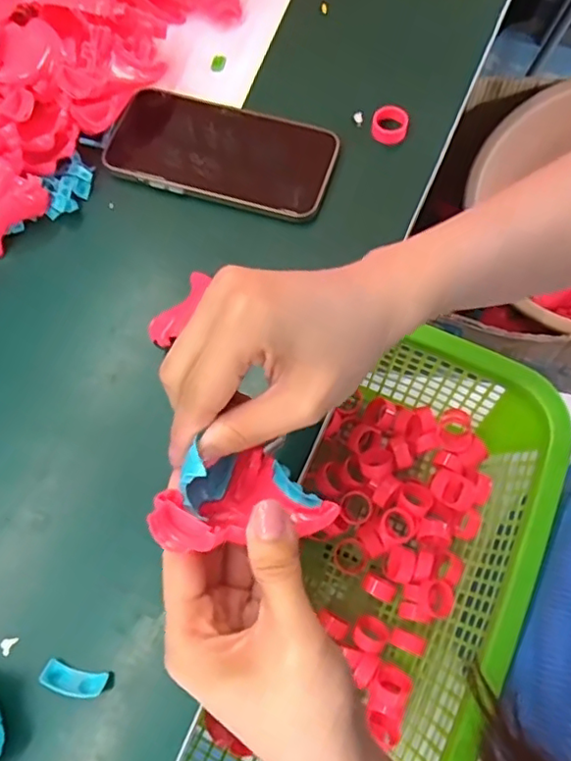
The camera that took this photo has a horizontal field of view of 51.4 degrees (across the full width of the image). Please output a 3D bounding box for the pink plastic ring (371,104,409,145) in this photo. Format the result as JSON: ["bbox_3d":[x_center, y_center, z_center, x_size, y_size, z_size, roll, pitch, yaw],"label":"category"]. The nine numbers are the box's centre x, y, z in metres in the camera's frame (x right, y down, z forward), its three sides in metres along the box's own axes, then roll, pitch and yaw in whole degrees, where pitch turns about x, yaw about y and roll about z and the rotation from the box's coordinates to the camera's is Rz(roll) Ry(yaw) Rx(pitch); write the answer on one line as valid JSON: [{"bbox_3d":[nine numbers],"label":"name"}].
[{"bbox_3d":[0.076,-0.185,0.432,0.025,0.012,0.027,-1,69,2],"label":"pink plastic ring"}]

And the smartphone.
[{"bbox_3d":[-0.049,-0.164,0.426,0.164,0.010,0.079,16,70,8],"label":"smartphone"}]

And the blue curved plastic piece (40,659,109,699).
[{"bbox_3d":[-0.110,0.156,0.309,0.031,0.011,0.013,12,70,6],"label":"blue curved plastic piece"}]

